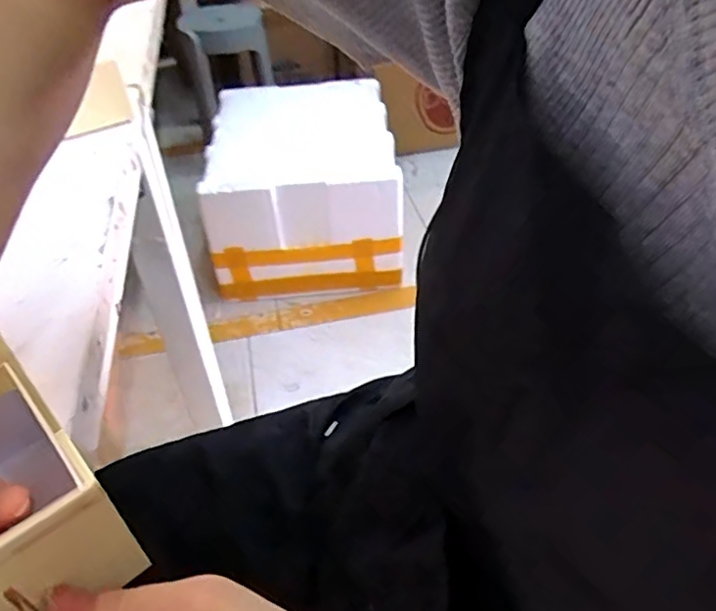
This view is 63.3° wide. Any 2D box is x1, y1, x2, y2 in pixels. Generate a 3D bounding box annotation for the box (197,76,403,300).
[{"bbox_3d":[-0.139,-0.320,1.553,0.439,0.334,0.554,-5,42,-1],"label":"box"}]

